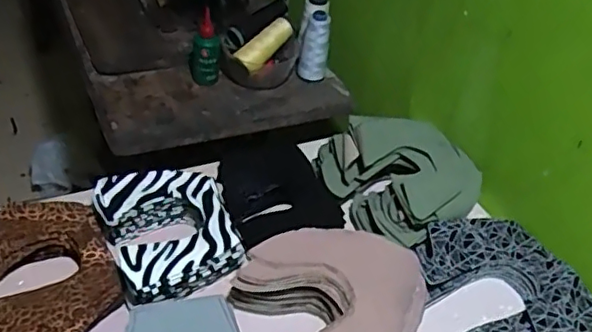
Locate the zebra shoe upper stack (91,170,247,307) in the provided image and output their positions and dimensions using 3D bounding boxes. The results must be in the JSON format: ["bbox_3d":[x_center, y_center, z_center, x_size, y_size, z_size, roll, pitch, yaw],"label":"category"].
[{"bbox_3d":[-0.139,0.072,0.678,0.138,0.059,0.158,-14,46,-25],"label":"zebra shoe upper stack"}]

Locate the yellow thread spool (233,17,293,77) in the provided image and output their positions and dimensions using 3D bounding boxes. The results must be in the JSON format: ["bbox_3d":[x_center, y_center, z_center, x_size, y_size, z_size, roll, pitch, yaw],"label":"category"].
[{"bbox_3d":[-0.047,-0.191,0.957,0.035,0.037,0.119,31,62,26],"label":"yellow thread spool"}]

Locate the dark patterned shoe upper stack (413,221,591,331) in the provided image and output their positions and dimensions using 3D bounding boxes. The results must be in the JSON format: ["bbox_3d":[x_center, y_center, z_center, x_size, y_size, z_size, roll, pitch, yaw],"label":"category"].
[{"bbox_3d":[0.224,0.139,0.670,0.184,0.043,0.179,-14,44,-20],"label":"dark patterned shoe upper stack"}]

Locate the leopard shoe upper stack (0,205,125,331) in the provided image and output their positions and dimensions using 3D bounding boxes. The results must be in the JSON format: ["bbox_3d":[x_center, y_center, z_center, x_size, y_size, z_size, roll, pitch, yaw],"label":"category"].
[{"bbox_3d":[-0.264,0.116,0.633,0.136,0.047,0.181,-16,47,-26],"label":"leopard shoe upper stack"}]

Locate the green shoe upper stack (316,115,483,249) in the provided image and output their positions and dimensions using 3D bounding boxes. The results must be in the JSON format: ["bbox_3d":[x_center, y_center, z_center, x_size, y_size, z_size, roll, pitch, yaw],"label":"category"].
[{"bbox_3d":[0.140,0.004,0.768,0.179,0.061,0.178,-18,48,-27],"label":"green shoe upper stack"}]

